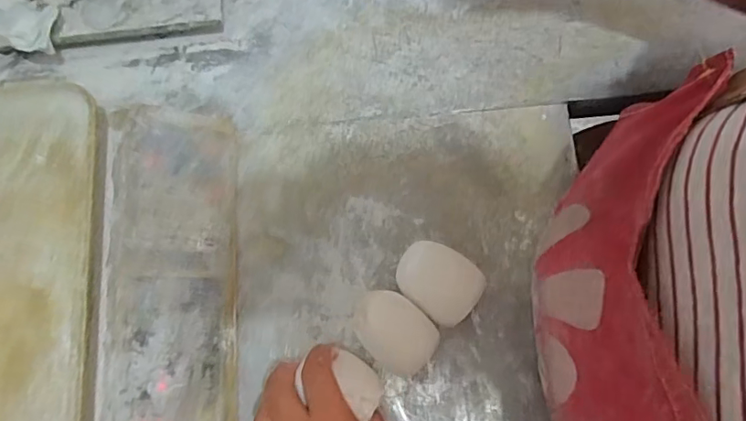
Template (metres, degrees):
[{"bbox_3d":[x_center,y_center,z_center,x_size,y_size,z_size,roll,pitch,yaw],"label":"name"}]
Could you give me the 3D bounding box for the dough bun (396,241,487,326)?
[{"bbox_3d":[0.052,0.057,0.411,0.064,0.033,0.054,42,82,10],"label":"dough bun"}]

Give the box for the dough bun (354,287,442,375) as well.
[{"bbox_3d":[0.018,0.094,0.399,0.070,0.035,0.053,41,82,10],"label":"dough bun"}]

